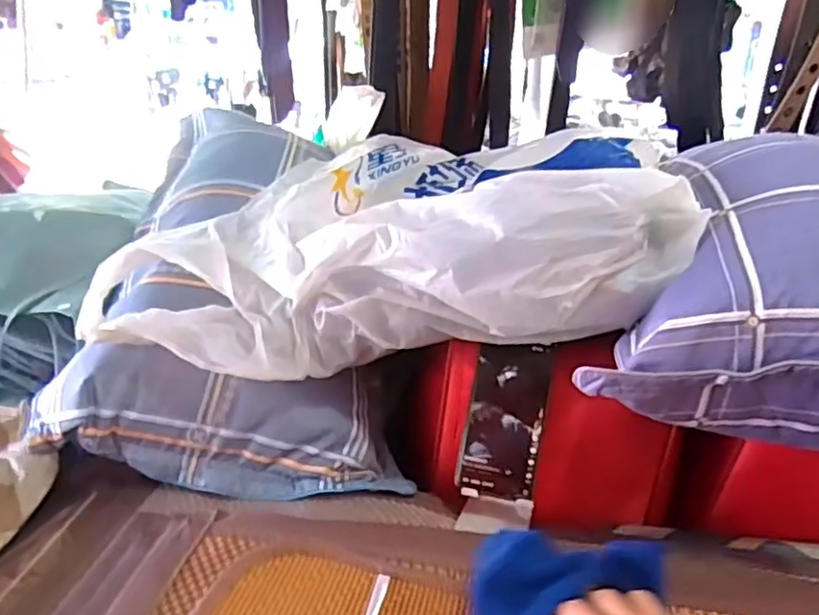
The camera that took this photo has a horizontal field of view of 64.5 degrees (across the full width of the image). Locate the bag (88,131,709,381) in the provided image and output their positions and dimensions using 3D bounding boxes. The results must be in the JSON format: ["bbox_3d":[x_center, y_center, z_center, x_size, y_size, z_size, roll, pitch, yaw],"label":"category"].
[{"bbox_3d":[-0.017,-0.090,0.712,0.537,0.174,0.389,3,25,4],"label":"bag"}]

